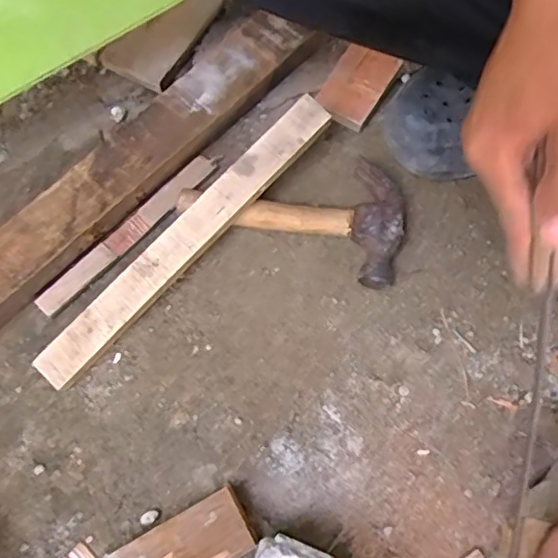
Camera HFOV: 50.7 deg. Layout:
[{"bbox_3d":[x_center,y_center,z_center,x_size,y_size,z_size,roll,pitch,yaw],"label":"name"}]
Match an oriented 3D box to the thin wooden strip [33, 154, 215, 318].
[{"bbox_3d":[-0.149,-0.047,0.587,0.024,0.012,0.219,41,75,14],"label":"thin wooden strip"}]

